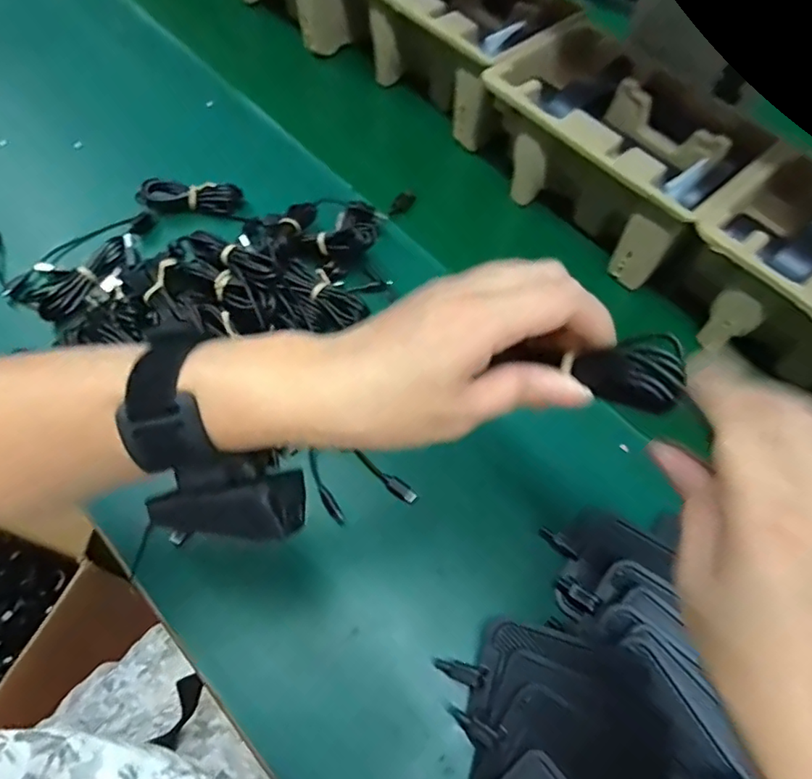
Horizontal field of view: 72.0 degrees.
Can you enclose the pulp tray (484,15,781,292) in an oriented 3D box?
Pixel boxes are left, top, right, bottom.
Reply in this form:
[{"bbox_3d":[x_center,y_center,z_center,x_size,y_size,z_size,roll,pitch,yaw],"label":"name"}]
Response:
[{"bbox_3d":[0.187,-0.218,0.518,0.137,0.104,0.221,-39,69,-20],"label":"pulp tray"}]

